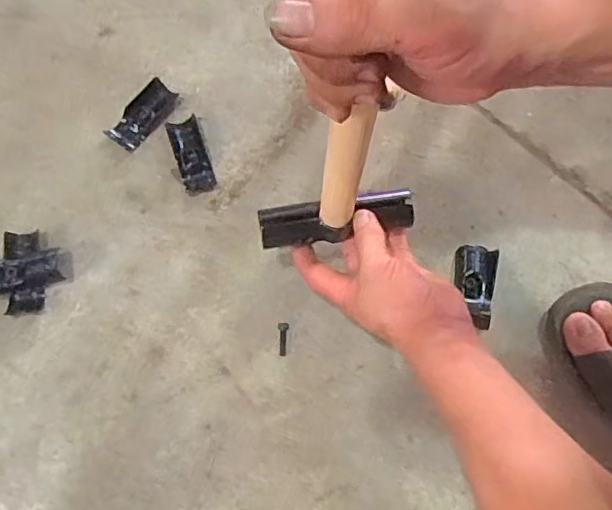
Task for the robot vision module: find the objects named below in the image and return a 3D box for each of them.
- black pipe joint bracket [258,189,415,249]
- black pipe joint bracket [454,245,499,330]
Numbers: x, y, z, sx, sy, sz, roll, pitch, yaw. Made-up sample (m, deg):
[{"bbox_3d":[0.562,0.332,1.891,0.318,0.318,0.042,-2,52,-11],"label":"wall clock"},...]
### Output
[{"bbox_3d":[0.026,-0.033,0.488,0.130,0.025,0.034,-10,74,-3],"label":"black pipe joint bracket"},{"bbox_3d":[0.157,0.028,0.536,0.036,0.023,0.077,11,74,5],"label":"black pipe joint bracket"}]

